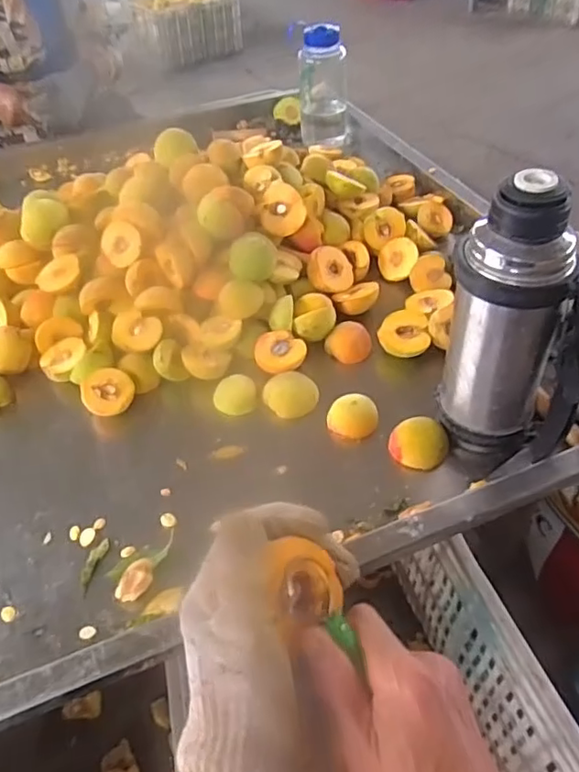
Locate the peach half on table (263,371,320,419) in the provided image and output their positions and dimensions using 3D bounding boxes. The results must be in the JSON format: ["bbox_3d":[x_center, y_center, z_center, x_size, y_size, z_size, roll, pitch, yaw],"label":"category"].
[{"bbox_3d":[0.002,0.009,0.680,0.064,0.025,0.053,-5,46,-1],"label":"peach half on table"}]

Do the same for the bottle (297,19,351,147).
[{"bbox_3d":[0.070,-0.615,1.169,0.096,0.209,0.094,-2,46,2],"label":"bottle"}]

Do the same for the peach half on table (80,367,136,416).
[{"bbox_3d":[-0.218,0.012,0.697,0.060,0.031,0.058,-12,71,-20],"label":"peach half on table"}]

